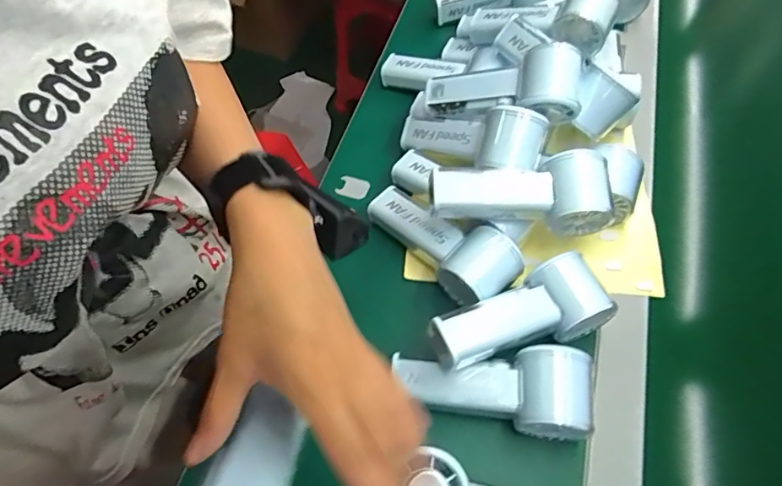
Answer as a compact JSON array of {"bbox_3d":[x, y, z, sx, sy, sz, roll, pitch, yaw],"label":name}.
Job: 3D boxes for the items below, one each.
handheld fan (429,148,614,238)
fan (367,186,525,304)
[{"bbox_3d":[0.113,-0.045,0.442,0.156,0.054,0.062,1,59,16],"label":"handheld fan"},{"bbox_3d":[0.045,-0.007,0.458,0.061,0.047,0.156,-41,67,-20],"label":"fan"}]

